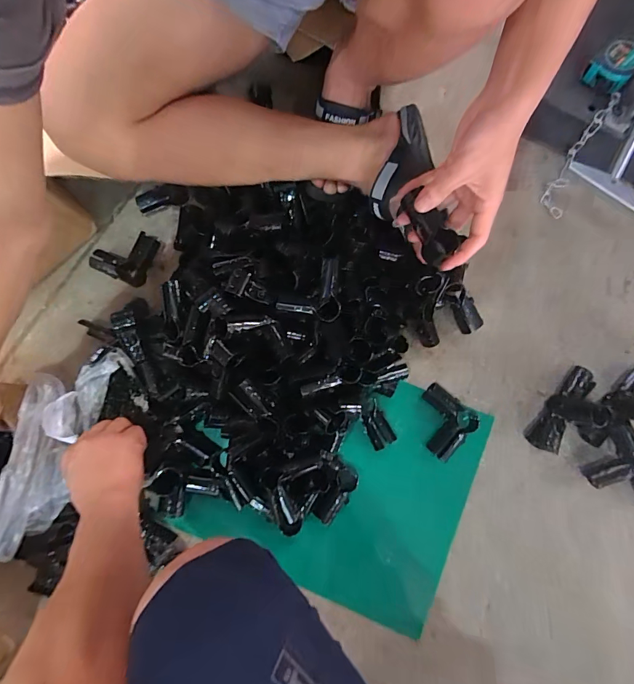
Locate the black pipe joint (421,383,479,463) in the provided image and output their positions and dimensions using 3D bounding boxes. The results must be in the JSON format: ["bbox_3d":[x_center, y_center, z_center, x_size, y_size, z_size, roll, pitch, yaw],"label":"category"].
[{"bbox_3d":[0.175,0.115,0.573,0.085,0.041,0.082,38,82,8],"label":"black pipe joint"}]

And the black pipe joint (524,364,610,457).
[{"bbox_3d":[0.352,0.094,0.555,0.054,0.076,0.132,39,82,8],"label":"black pipe joint"}]

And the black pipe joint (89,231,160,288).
[{"bbox_3d":[-0.302,-0.136,0.640,0.080,0.028,0.080,19,81,7],"label":"black pipe joint"}]

